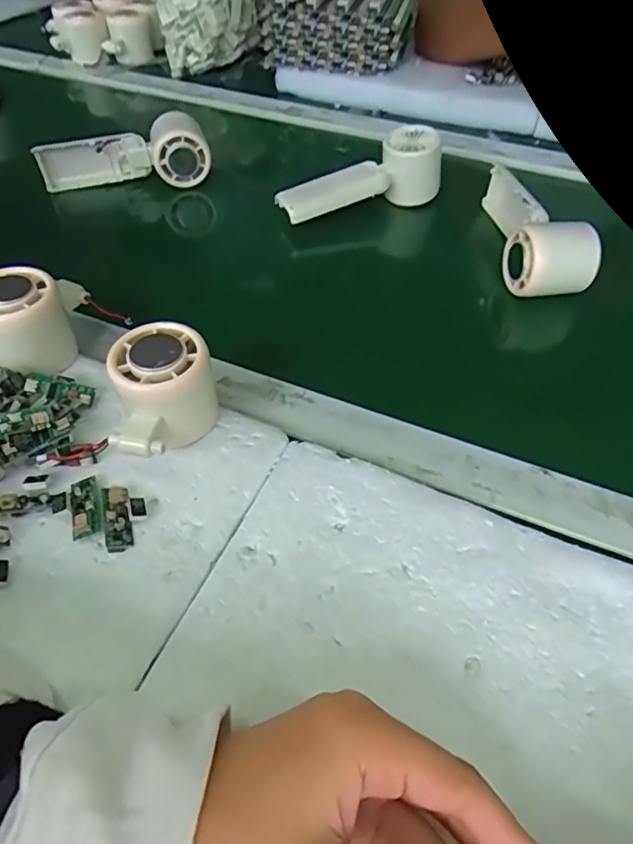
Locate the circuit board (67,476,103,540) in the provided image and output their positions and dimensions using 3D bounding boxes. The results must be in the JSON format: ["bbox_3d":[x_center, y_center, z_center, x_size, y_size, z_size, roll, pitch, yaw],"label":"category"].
[{"bbox_3d":[-0.128,0.046,0.301,0.015,0.007,0.037,-17,53,-12],"label":"circuit board"}]

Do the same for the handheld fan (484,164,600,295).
[{"bbox_3d":[0.190,-0.168,0.470,0.065,0.057,0.153,2,52,3],"label":"handheld fan"}]

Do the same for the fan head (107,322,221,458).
[{"bbox_3d":[-0.087,-0.013,0.318,0.057,0.059,0.065,-13,52,-9],"label":"fan head"}]

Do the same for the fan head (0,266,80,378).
[{"bbox_3d":[-0.190,-0.062,0.358,0.055,0.057,0.055,-26,55,-18],"label":"fan head"}]

